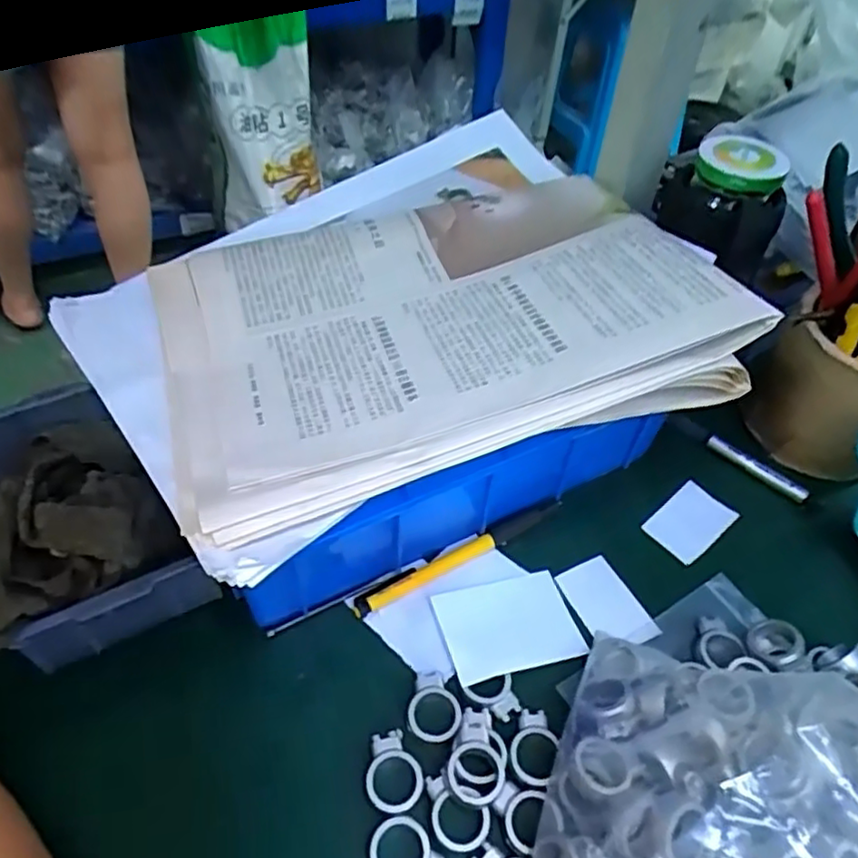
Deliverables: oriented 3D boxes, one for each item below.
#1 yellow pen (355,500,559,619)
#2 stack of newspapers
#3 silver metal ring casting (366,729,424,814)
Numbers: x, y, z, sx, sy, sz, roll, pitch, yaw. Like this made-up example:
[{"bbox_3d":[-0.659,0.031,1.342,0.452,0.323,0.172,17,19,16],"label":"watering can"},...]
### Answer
[{"bbox_3d":[0.019,0.072,0.375,0.136,0.008,0.012,-23,55,-20],"label":"yellow pen"},{"bbox_3d":[-0.027,-0.071,0.352,0.315,0.054,0.258,-18,53,-17],"label":"stack of newspapers"},{"bbox_3d":[-0.016,0.155,0.294,0.025,0.004,0.034,-11,51,-11],"label":"silver metal ring casting"}]

